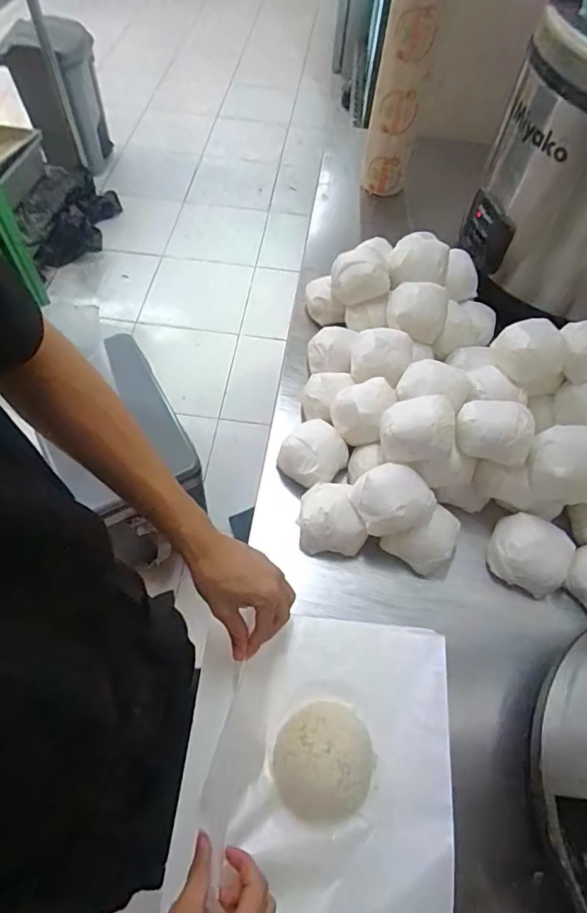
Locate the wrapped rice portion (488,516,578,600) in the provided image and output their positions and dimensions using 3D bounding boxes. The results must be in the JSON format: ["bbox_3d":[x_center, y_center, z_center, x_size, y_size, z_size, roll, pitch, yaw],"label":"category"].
[{"bbox_3d":[0.274,0.108,0.577,0.077,0.063,0.071,22,61,10],"label":"wrapped rice portion"}]

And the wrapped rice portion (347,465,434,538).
[{"bbox_3d":[0.114,0.051,0.568,0.077,0.047,0.078,1,59,-2],"label":"wrapped rice portion"}]

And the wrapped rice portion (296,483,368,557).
[{"bbox_3d":[0.042,0.075,0.592,0.070,0.052,0.079,-6,60,-6],"label":"wrapped rice portion"}]

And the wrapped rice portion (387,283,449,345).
[{"bbox_3d":[0.175,-0.209,0.708,0.079,0.045,0.074,13,59,5],"label":"wrapped rice portion"}]

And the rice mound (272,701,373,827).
[{"bbox_3d":[0.027,0.282,0.458,0.088,0.041,0.096,-7,60,-7],"label":"rice mound"}]

